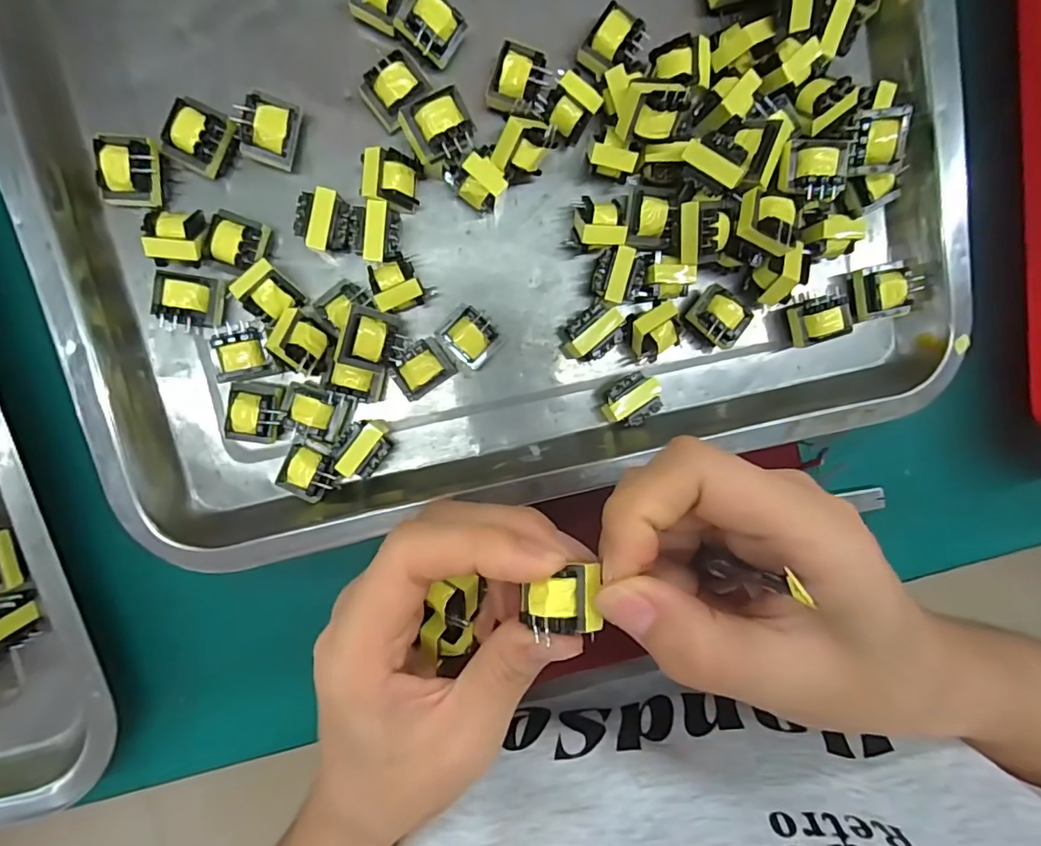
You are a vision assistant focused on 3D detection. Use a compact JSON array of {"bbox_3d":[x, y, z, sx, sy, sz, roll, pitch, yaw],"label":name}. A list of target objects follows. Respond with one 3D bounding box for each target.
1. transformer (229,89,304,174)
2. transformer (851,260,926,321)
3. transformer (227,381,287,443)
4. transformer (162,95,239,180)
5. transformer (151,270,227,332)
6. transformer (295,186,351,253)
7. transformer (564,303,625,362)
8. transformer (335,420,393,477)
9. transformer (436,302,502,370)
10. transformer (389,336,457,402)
[{"bbox_3d":[-0.102,-0.118,0.220,0.020,0.021,0.024,9,97,-8],"label":"transformer"},{"bbox_3d":[0.171,-0.062,0.255,0.020,0.023,0.024,-12,99,-5],"label":"transformer"},{"bbox_3d":[-0.113,-0.005,0.234,0.021,0.020,0.025,6,97,-7],"label":"transformer"},{"bbox_3d":[-0.129,-0.115,0.218,0.023,0.017,0.024,29,94,-10],"label":"transformer"},{"bbox_3d":[-0.137,-0.050,0.224,0.023,0.015,0.022,6,97,-7],"label":"transformer"},{"bbox_3d":[-0.082,-0.084,0.230,0.020,0.022,0.024,7,97,-8],"label":"transformer"},{"bbox_3d":[0.031,-0.040,0.246,0.029,0.025,0.019,-39,101,0],"label":"transformer"},{"bbox_3d":[-0.068,0.010,0.239,0.019,0.018,0.027,43,92,-10],"label":"transformer"},{"bbox_3d":[-0.022,-0.038,0.242,0.024,0.024,0.020,43,92,-10],"label":"transformer"},{"bbox_3d":[-0.043,-0.025,0.238,0.024,0.019,0.021,-32,100,-1],"label":"transformer"}]

